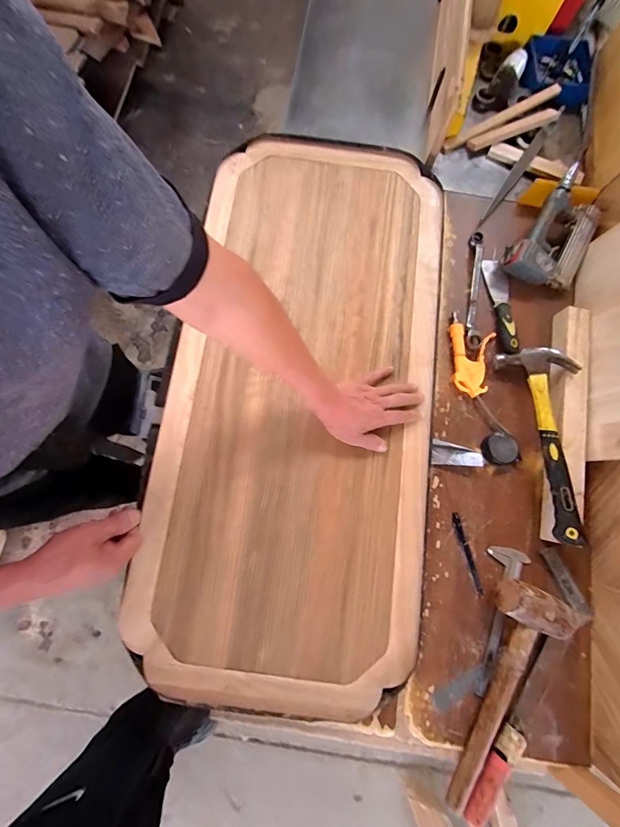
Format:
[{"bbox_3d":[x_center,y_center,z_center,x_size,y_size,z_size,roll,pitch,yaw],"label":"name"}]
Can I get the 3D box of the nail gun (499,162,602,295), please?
[{"bbox_3d":[0.495,-0.345,0.682,0.141,0.062,0.218,37,80,5],"label":"nail gun"}]

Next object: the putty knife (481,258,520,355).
[{"bbox_3d":[0.374,-0.211,0.670,0.040,0.025,0.204,-6,79,-3],"label":"putty knife"}]

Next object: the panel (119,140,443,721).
[{"bbox_3d":[-0.006,-0.040,0.599,0.461,0.031,0.941,11,79,1],"label":"panel"}]

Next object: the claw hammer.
[{"bbox_3d":[0.428,0.044,0.604,0.116,0.061,0.336,-8,79,-3],"label":"claw hammer"}]

